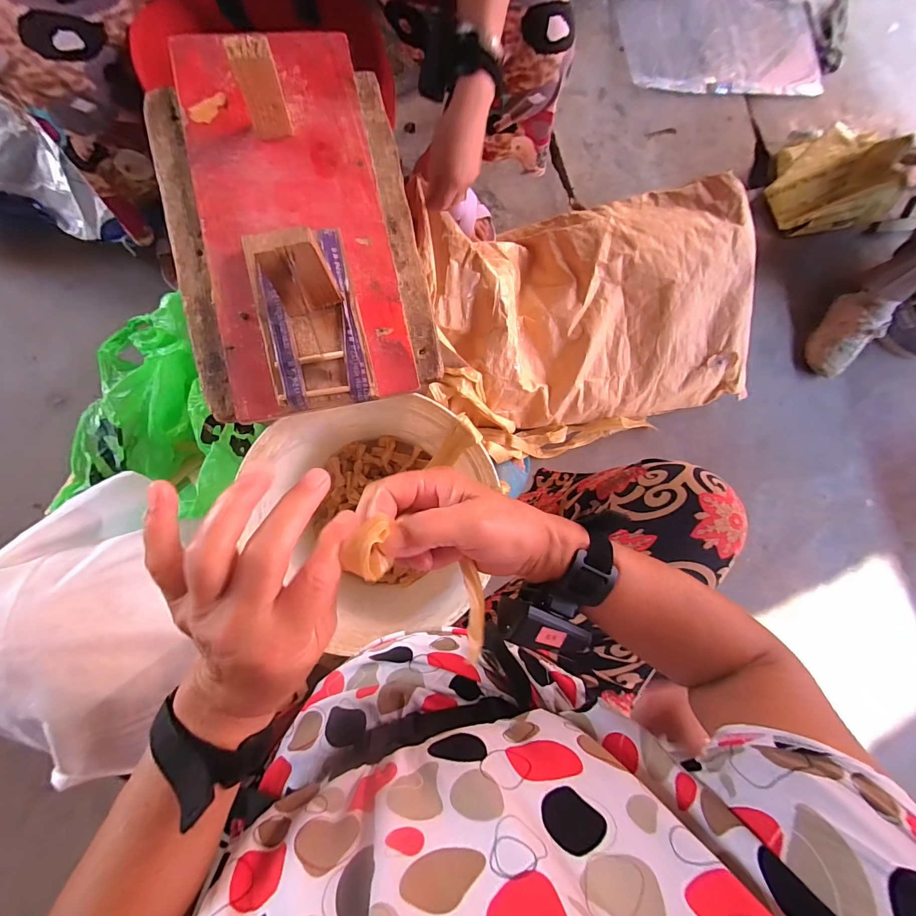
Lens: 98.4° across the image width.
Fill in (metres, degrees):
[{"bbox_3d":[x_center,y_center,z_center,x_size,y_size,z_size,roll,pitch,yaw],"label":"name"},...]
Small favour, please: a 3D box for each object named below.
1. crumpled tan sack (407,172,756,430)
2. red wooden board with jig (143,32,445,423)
[{"bbox_3d":[0.244,-0.287,0.781,0.593,0.207,0.422,-11,87,-9],"label":"crumpled tan sack"},{"bbox_3d":[-0.155,-0.231,0.353,0.231,0.090,0.373,-13,89,-9],"label":"red wooden board with jig"}]

